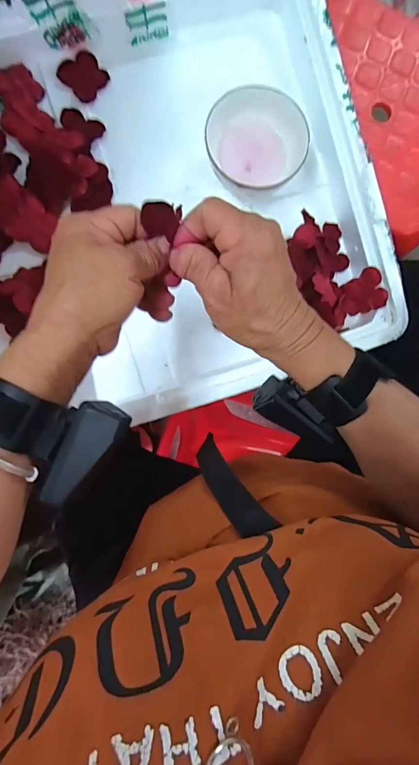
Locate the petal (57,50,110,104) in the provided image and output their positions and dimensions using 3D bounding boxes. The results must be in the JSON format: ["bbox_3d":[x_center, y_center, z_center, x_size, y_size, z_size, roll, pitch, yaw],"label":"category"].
[{"bbox_3d":[-0.145,-0.356,0.440,0.045,0.004,0.049,-44,97,-4],"label":"petal"}]

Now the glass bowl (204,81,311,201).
[{"bbox_3d":[0.056,-0.271,0.435,0.108,0.043,0.106,0,91,-3],"label":"glass bowl"}]

